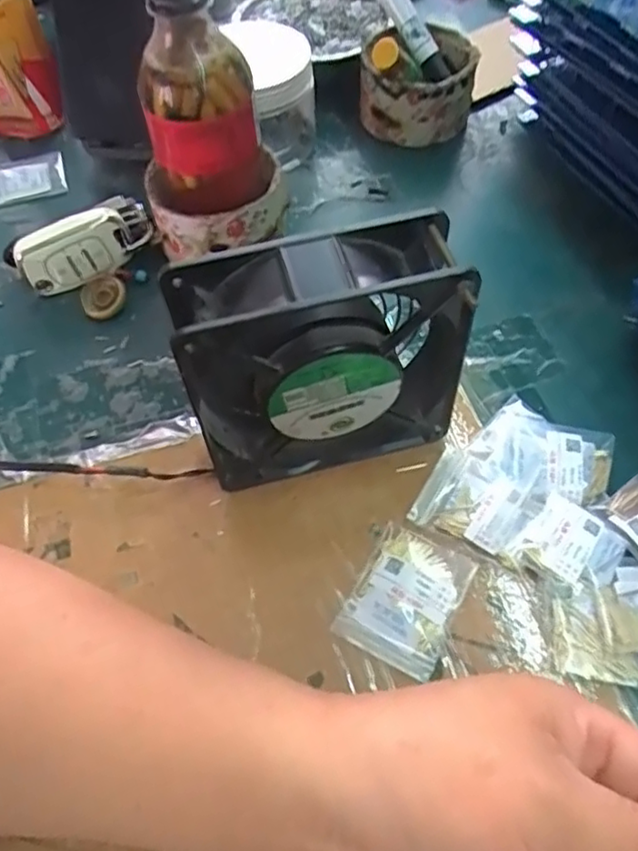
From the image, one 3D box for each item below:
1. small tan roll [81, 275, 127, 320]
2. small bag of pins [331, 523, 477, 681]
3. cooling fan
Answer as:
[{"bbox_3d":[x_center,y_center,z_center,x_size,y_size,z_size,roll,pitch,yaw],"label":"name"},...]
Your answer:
[{"bbox_3d":[-0.133,-0.079,0.400,0.028,0.004,0.029,-3,73,10],"label":"small tan roll"},{"bbox_3d":[0.040,0.077,0.294,0.045,0.006,0.058,24,62,18],"label":"small bag of pins"},{"bbox_3d":[0.002,-0.027,0.293,0.117,0.126,0.040,-12,57,-5],"label":"cooling fan"}]

